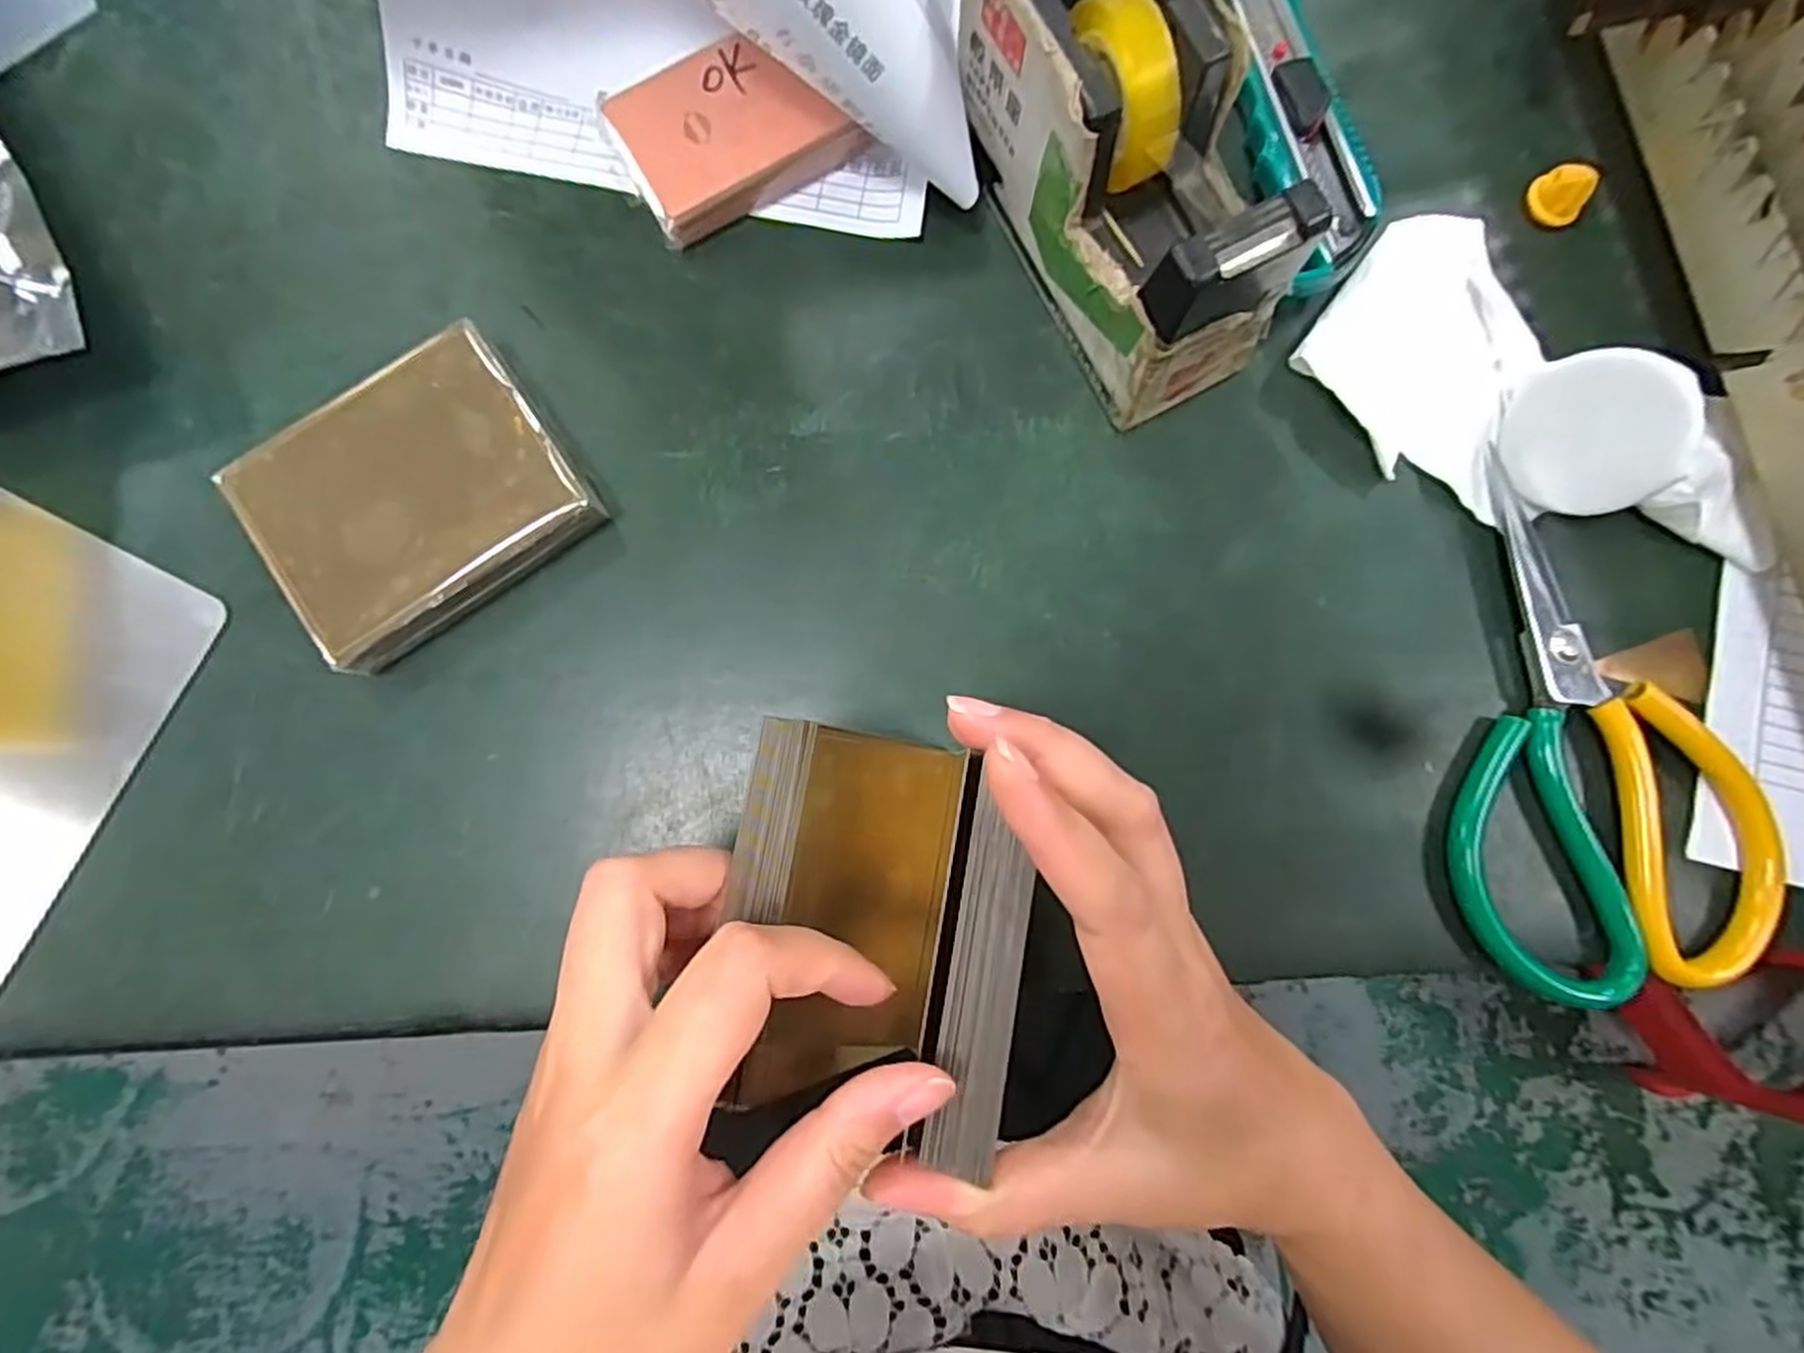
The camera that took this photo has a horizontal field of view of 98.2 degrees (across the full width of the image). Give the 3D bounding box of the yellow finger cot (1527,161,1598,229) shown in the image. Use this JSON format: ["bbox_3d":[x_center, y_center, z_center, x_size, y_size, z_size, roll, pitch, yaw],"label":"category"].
[{"bbox_3d":[0.251,-0.184,0.297,0.020,0.015,0.013,41,85,4],"label":"yellow finger cot"}]

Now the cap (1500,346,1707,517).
[{"bbox_3d":[0.236,-0.083,0.266,0.005,0.051,0.053,-8,99,-34],"label":"cap"}]

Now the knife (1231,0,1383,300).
[{"bbox_3d":[0.142,-0.223,0.294,0.037,0.027,0.172,-9,84,-2],"label":"knife"}]

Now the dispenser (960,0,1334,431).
[{"bbox_3d":[0.073,-0.167,0.259,0.058,0.079,0.138,-30,85,-4],"label":"dispenser"}]

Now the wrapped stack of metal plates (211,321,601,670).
[{"bbox_3d":[-0.169,-0.061,0.274,0.100,0.023,0.081,-34,85,-4],"label":"wrapped stack of metal plates"}]

